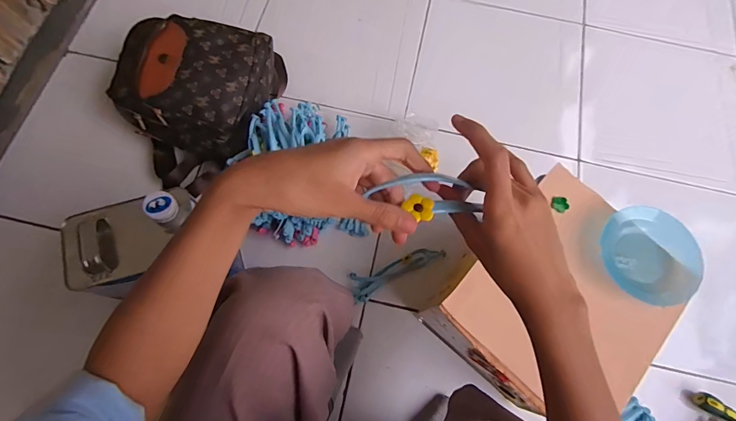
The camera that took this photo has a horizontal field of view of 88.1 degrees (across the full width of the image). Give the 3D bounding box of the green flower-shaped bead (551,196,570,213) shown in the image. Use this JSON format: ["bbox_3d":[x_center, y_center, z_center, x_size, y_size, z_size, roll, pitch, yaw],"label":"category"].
[{"bbox_3d":[0.270,-0.009,0.535,0.024,0.008,0.021,34,73,9],"label":"green flower-shaped bead"}]

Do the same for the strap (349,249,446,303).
[{"bbox_3d":[0.054,0.113,0.732,0.189,0.017,0.052,-24,74,-11],"label":"strap"}]

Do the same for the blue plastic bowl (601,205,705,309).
[{"bbox_3d":[0.375,0.060,0.508,0.111,0.047,0.132,-12,72,-7],"label":"blue plastic bowl"}]

